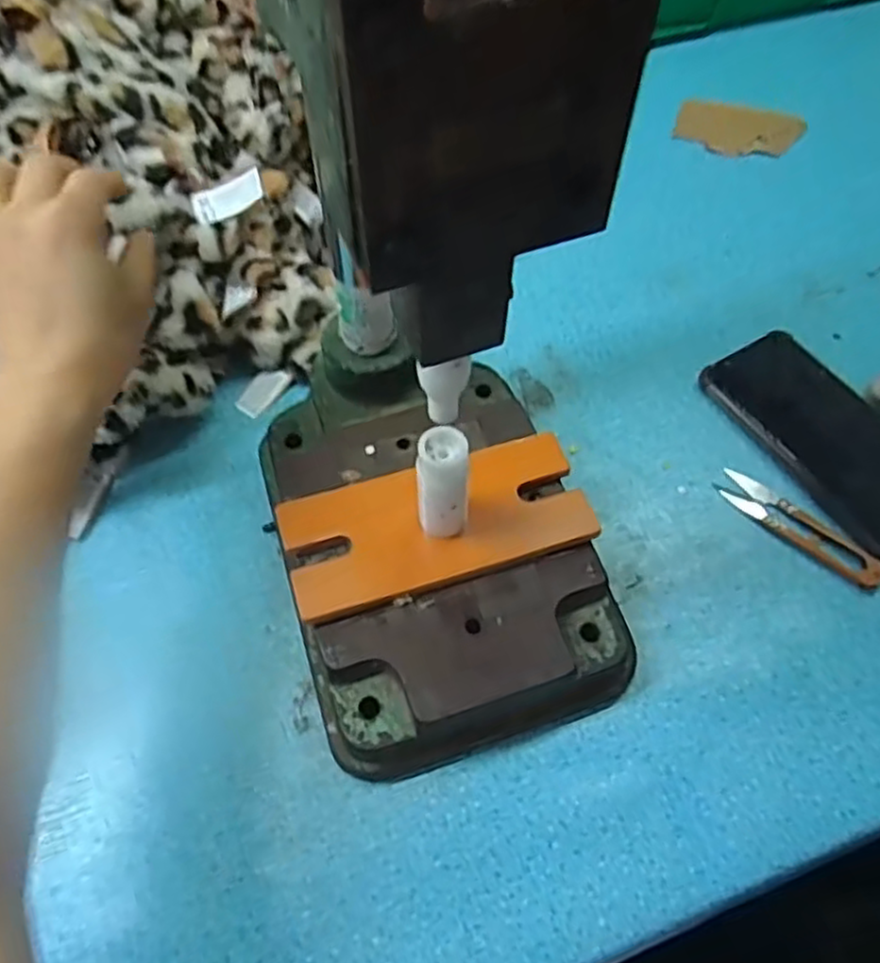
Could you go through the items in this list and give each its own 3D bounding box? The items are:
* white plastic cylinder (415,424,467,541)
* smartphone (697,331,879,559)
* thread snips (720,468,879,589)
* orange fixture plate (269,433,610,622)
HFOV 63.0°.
[{"bbox_3d":[0.001,0.005,0.355,0.024,0.072,0.027,-6,59,-3],"label":"white plastic cylinder"},{"bbox_3d":[0.255,-0.030,0.464,0.084,0.011,0.169,-26,62,-15],"label":"smartphone"},{"bbox_3d":[0.218,0.027,0.432,0.100,0.007,0.025,36,65,20],"label":"thread snips"},{"bbox_3d":[-0.002,0.020,0.386,0.159,0.008,0.071,-16,60,-9],"label":"orange fixture plate"}]

